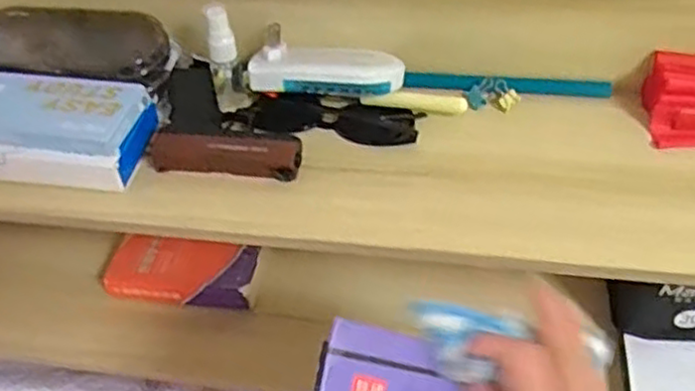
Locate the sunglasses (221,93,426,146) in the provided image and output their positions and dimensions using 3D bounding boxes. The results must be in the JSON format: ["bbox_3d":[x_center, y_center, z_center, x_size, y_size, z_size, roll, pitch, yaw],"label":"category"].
[{"bbox_3d":[-0.018,-0.061,0.554,0.146,0.026,0.052,2,47,7],"label":"sunglasses"}]

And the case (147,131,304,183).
[{"bbox_3d":[-0.094,-0.031,0.531,0.117,0.021,0.034,2,47,8],"label":"case"}]

